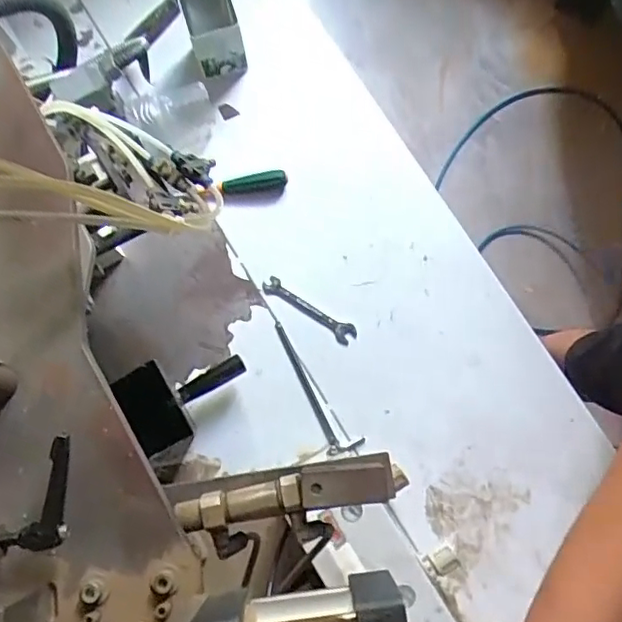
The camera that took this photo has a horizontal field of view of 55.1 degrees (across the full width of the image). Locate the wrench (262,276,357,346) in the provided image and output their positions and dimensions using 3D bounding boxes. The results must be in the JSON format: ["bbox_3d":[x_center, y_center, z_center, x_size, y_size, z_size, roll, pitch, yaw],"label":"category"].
[{"bbox_3d":[-0.003,-0.001,0.759,0.132,0.012,0.026,34,82,7],"label":"wrench"}]

